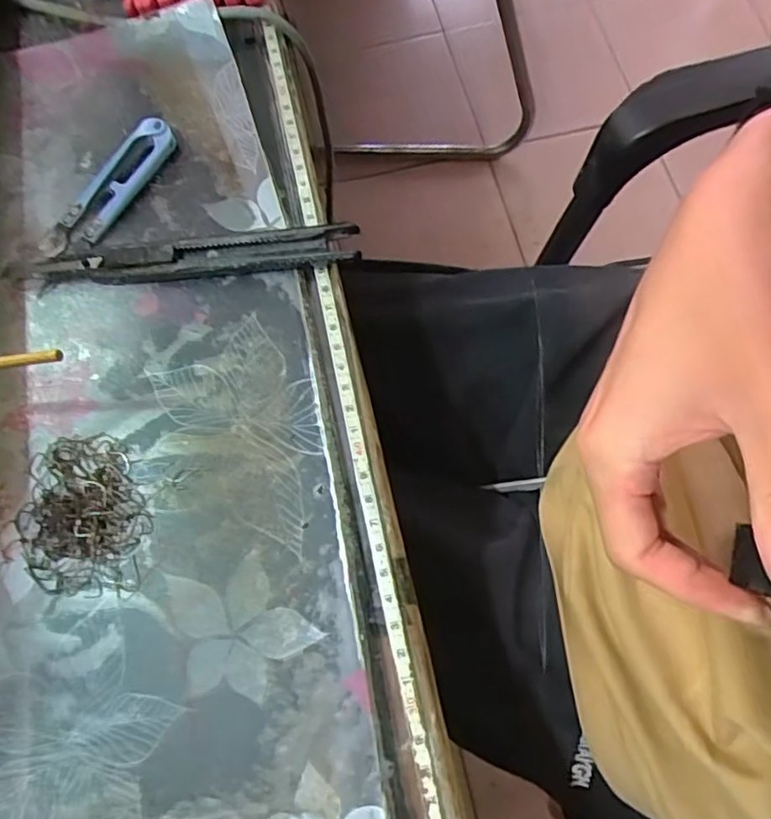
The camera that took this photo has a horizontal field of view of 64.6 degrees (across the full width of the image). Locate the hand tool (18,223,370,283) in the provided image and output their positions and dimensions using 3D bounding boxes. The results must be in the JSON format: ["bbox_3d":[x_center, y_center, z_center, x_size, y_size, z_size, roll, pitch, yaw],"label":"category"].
[{"bbox_3d":[-0.088,-0.069,0.279,0.147,0.012,0.017,-5,72,0],"label":"hand tool"}]

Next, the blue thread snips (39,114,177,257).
[{"bbox_3d":[-0.132,-0.106,0.289,0.024,0.012,0.083,32,76,11],"label":"blue thread snips"}]

